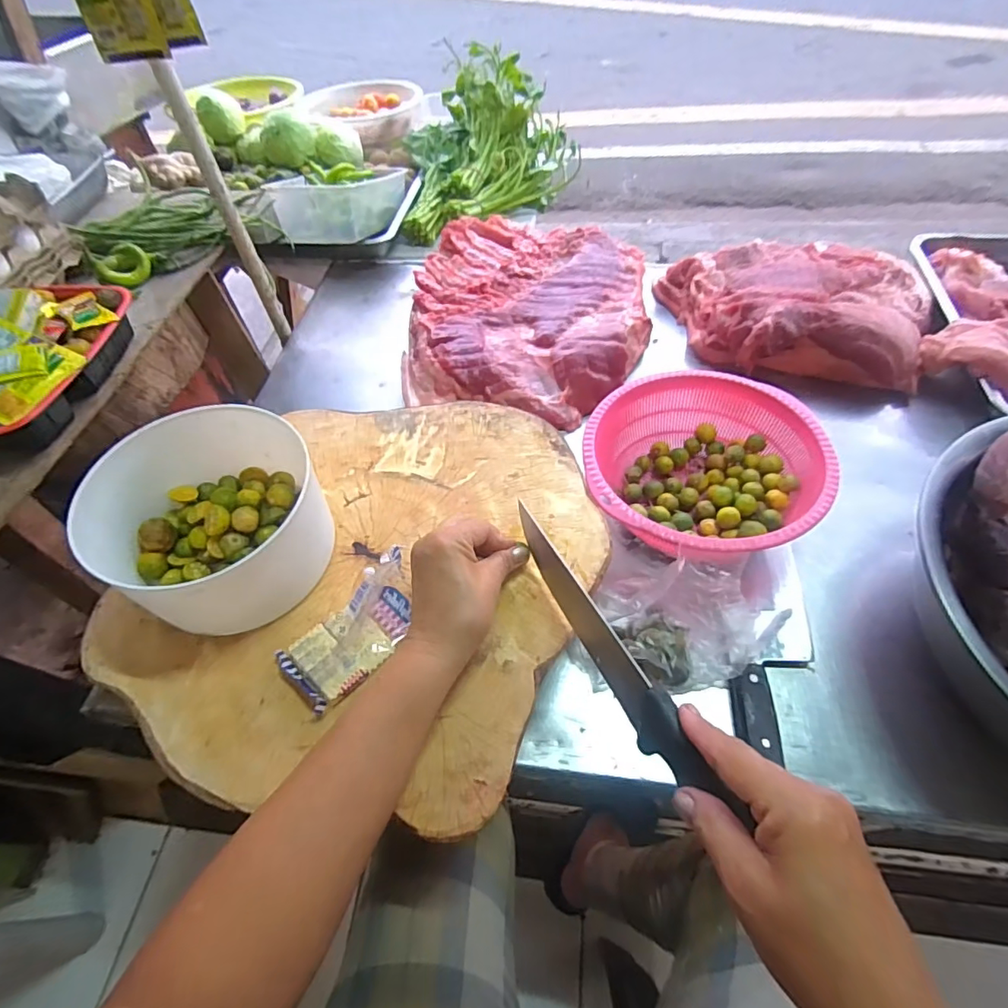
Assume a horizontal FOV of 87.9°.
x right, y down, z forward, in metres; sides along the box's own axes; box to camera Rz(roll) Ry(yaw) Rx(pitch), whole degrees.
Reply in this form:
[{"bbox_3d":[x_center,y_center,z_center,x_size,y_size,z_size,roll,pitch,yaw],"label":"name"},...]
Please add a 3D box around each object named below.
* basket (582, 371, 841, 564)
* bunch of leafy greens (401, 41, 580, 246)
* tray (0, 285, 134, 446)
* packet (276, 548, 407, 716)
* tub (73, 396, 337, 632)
[{"bbox_3d":[0.203,-0.031,0.550,0.234,0.087,0.221,-1,57,2],"label":"basket"},{"bbox_3d":[-0.030,-0.659,0.943,0.305,0.168,0.323,-6,57,-1],"label":"bunch of leafy greens"},{"bbox_3d":[-0.450,-0.139,0.493,0.123,0.067,0.214,1,57,3],"label":"tray"},{"bbox_3d":[-0.112,0.097,0.399,0.115,0.037,0.059,-38,63,-20],"label":"packet"},{"bbox_3d":[-0.231,0.010,0.426,0.155,0.100,0.150,-1,57,2],"label":"tub"}]

